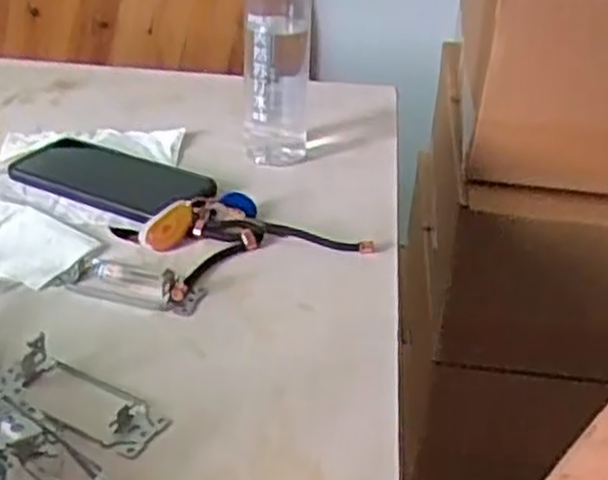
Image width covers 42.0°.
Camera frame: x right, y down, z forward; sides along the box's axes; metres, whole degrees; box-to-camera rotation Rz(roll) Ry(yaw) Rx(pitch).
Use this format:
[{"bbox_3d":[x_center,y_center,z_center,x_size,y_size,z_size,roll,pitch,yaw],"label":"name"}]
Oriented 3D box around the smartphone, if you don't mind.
[{"bbox_3d":[-0.164,-0.056,0.659,0.185,0.017,0.085,19,34,22],"label":"smartphone"}]

